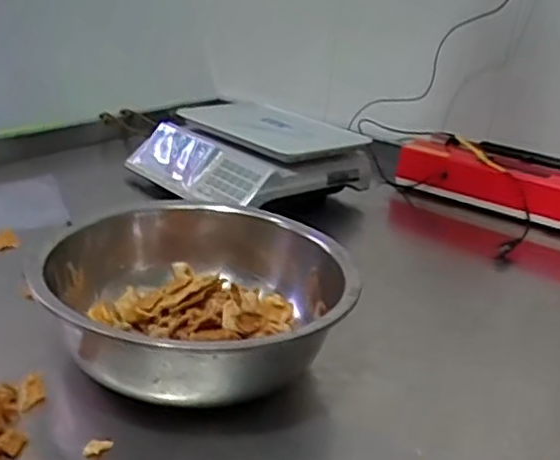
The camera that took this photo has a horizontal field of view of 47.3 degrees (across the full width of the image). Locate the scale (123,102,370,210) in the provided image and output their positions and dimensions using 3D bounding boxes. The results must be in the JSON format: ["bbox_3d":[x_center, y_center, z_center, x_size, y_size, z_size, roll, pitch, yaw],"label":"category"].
[{"bbox_3d":[-0.059,-0.146,1.178,0.350,0.105,0.287,23,29,38],"label":"scale"}]

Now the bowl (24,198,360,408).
[{"bbox_3d":[-0.077,0.070,0.731,0.377,0.103,0.361,3,23,-1],"label":"bowl"}]

